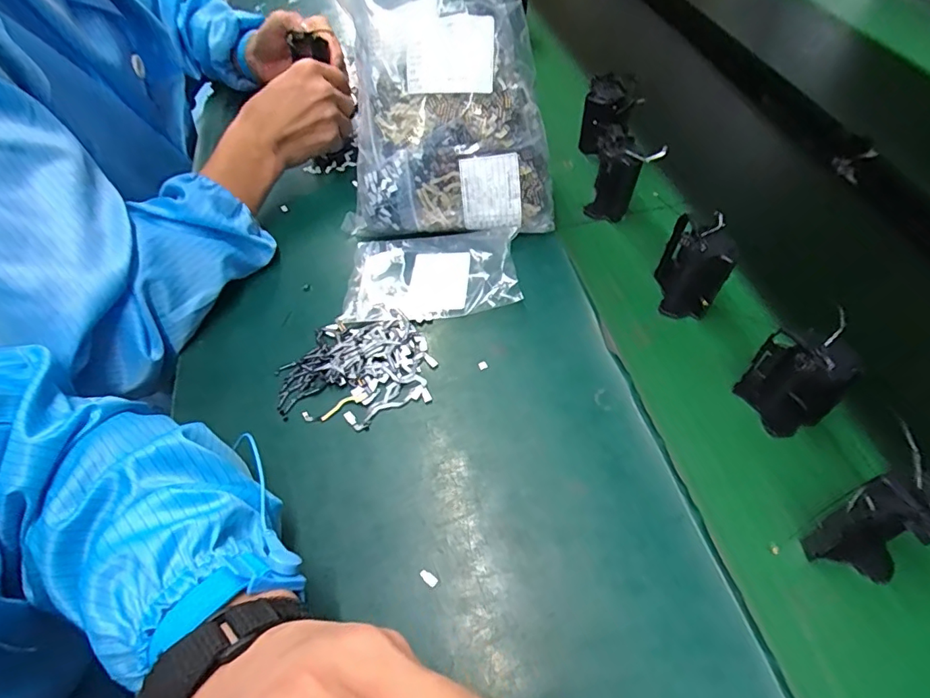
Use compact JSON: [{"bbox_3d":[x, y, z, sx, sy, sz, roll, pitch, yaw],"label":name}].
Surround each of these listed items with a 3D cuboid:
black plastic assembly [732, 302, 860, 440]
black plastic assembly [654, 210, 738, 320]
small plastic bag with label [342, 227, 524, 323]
[{"bbox_3d":[0.216,0.020,0.328,0.040,0.067,0.044,-15,53,-5],"label":"black plastic assembly"},{"bbox_3d":[0.179,-0.066,0.394,0.041,0.065,0.055,1,53,7],"label":"black plastic assembly"},{"bbox_3d":[-0.029,-0.069,0.432,0.142,0.027,0.091,-3,53,4],"label":"small plastic bag with label"}]

